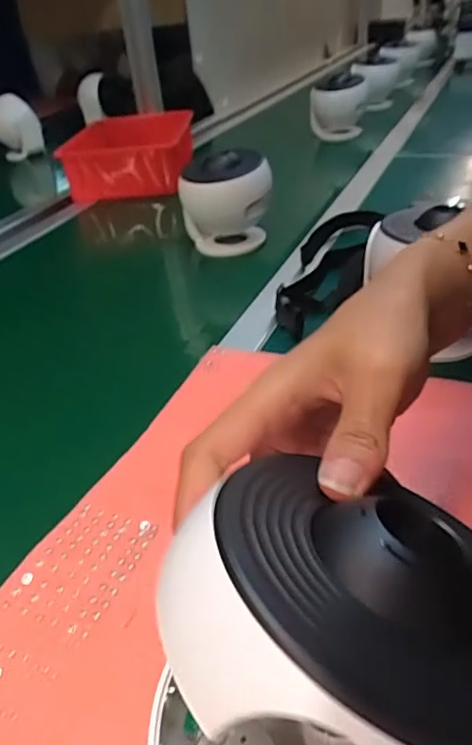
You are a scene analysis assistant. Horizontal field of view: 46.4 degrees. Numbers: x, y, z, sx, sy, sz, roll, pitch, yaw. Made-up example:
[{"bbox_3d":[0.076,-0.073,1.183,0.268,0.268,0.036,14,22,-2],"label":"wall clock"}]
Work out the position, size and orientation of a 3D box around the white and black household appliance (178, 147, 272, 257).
[{"bbox_3d":[-0.014,-0.218,0.714,0.111,0.126,0.107,1,29,-1],"label":"white and black household appliance"}]

